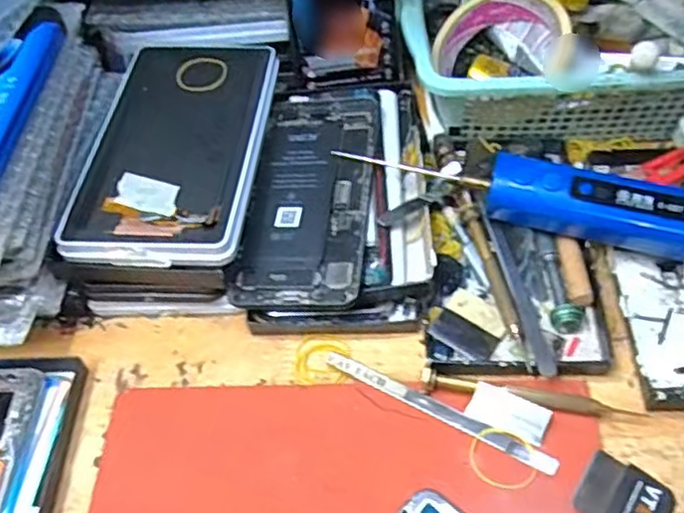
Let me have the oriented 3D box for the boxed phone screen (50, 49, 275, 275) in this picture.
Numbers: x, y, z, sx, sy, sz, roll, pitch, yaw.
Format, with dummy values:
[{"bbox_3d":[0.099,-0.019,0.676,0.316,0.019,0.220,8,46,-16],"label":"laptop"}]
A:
[{"bbox_3d":[-0.101,-0.068,0.425,0.102,0.030,0.179,3,52,4],"label":"boxed phone screen"}]

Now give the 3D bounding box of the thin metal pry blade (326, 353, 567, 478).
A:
[{"bbox_3d":[0.050,0.079,0.350,0.129,0.004,0.009,23,58,21],"label":"thin metal pry blade"}]

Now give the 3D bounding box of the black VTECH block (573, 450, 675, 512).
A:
[{"bbox_3d":[0.133,0.115,0.315,0.040,0.004,0.038,27,59,23],"label":"black VTECH block"}]

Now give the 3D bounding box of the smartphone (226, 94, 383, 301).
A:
[{"bbox_3d":[-0.017,-0.045,0.423,0.076,0.009,0.169,2,59,12],"label":"smartphone"}]

